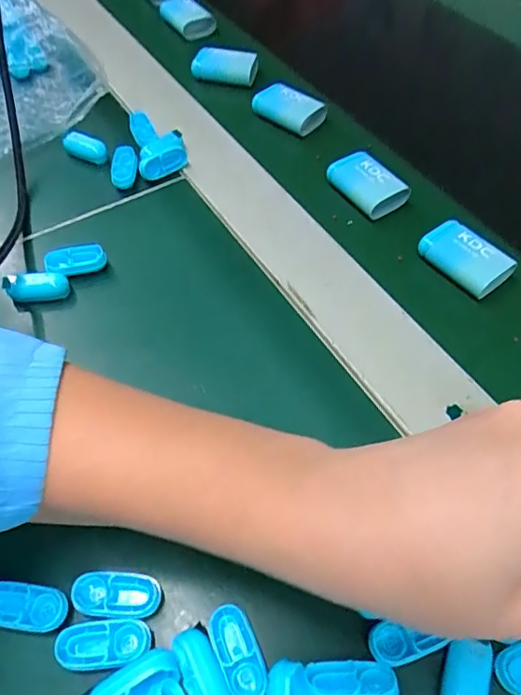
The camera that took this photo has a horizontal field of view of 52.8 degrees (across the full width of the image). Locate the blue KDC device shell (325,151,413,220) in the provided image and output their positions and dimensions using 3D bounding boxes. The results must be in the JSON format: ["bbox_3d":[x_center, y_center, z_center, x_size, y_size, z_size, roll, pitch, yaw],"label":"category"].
[{"bbox_3d":[0.073,-0.110,0.356,0.034,0.022,0.050,-25,60,-16],"label":"blue KDC device shell"}]

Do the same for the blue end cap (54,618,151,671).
[{"bbox_3d":[-0.060,0.113,0.199,0.034,0.007,0.015,-5,56,-3],"label":"blue end cap"}]

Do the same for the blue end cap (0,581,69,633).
[{"bbox_3d":[-0.093,0.102,0.207,0.034,0.010,0.016,5,56,4],"label":"blue end cap"}]

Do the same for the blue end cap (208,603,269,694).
[{"bbox_3d":[-0.008,0.115,0.197,0.016,0.008,0.033,-22,59,-14],"label":"blue end cap"}]

